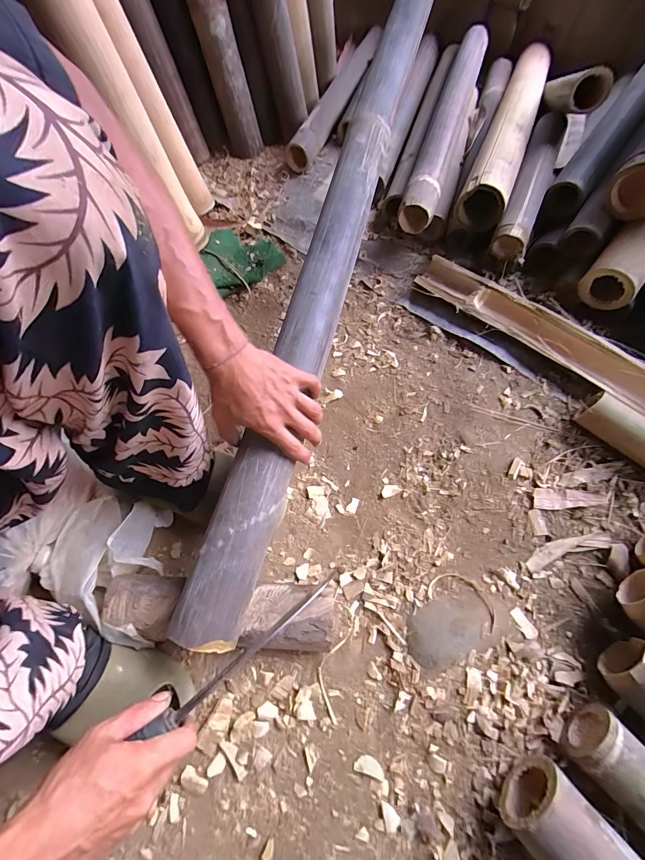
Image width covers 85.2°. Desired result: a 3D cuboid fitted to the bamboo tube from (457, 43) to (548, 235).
[{"bbox_3d":[0.375,-0.601,0.698,0.080,0.084,0.577,20,68,12],"label":"bamboo tube"}]

